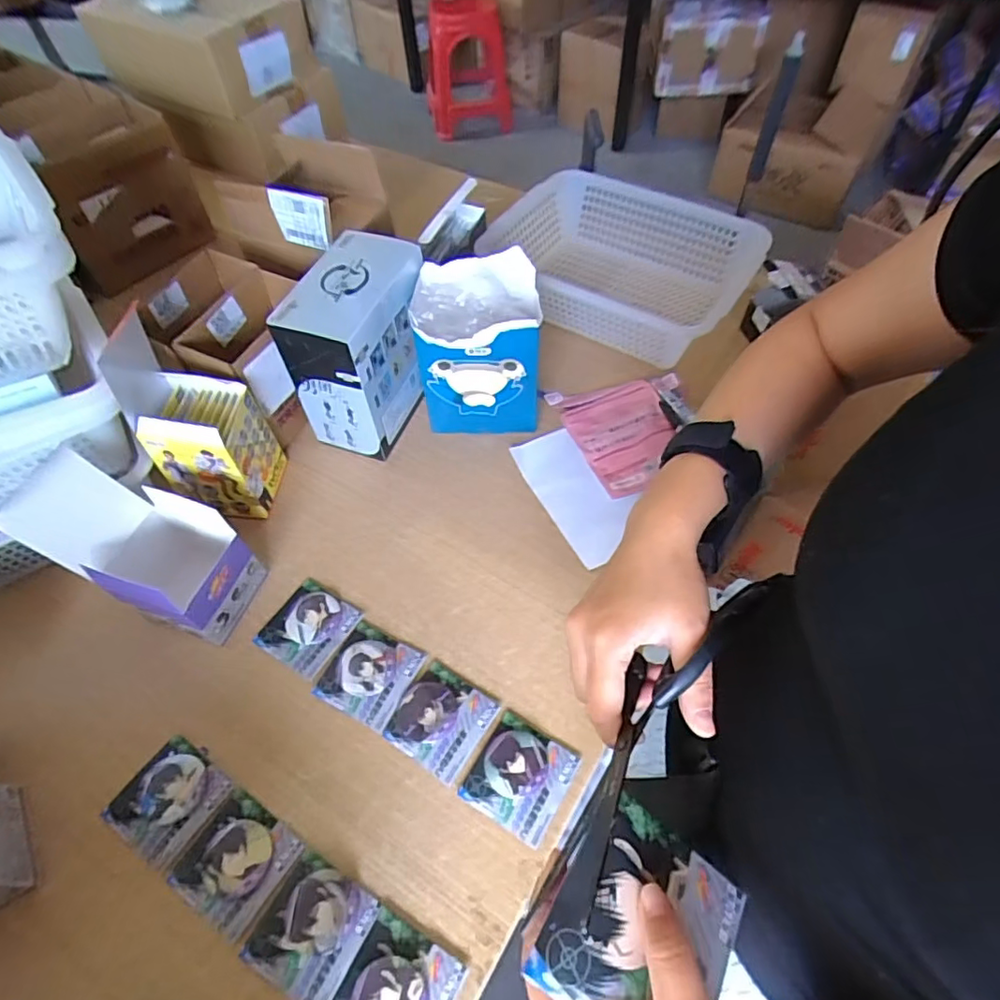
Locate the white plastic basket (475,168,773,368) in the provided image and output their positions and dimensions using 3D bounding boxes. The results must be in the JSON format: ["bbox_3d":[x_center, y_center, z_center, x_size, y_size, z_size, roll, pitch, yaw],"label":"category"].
[{"bbox_3d":[0.168,-0.325,0.845,0.344,0.123,0.261,28,62,20],"label":"white plastic basket"}]

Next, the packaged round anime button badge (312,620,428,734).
[{"bbox_3d":[-0.129,0.171,0.575,0.084,0.015,0.085,21,60,16],"label":"packaged round anime button badge"}]

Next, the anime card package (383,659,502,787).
[{"bbox_3d":[-0.056,0.206,0.549,0.084,0.018,0.085,26,62,19],"label":"anime card package"}]

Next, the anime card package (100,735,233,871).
[{"bbox_3d":[-0.297,0.266,0.520,0.087,0.015,0.083,26,62,19],"label":"anime card package"}]

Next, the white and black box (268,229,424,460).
[{"bbox_3d":[-0.160,-0.178,0.697,0.103,0.202,0.169,16,59,13],"label":"white and black box"}]

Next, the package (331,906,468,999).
[{"bbox_3d":[-0.081,0.374,0.439,0.083,0.017,0.085,21,60,16],"label":"package"}]

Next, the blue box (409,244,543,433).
[{"bbox_3d":[-0.022,-0.178,0.703,0.139,0.179,0.119,2,57,5],"label":"blue box"}]

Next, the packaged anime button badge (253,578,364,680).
[{"bbox_3d":[-0.202,0.131,0.608,0.087,0.010,0.084,24,61,18],"label":"packaged anime button badge"}]

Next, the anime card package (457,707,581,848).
[{"bbox_3d":[0.017,0.245,0.522,0.083,0.015,0.086,25,61,18],"label":"anime card package"}]

